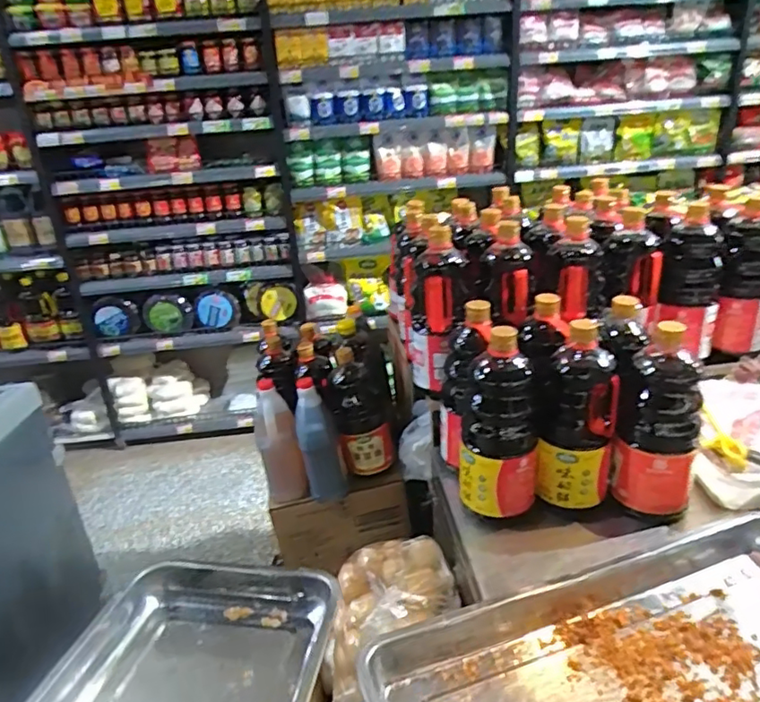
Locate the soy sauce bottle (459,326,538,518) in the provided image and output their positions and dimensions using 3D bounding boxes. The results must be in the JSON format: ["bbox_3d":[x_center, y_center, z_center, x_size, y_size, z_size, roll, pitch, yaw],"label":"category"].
[{"bbox_3d":[0.170,0.109,0.832,0.112,0.262,0.098,1,26,11],"label":"soy sauce bottle"}]

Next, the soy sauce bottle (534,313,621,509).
[{"bbox_3d":[0.286,0.094,0.844,0.109,0.264,0.110,5,28,20],"label":"soy sauce bottle"}]

